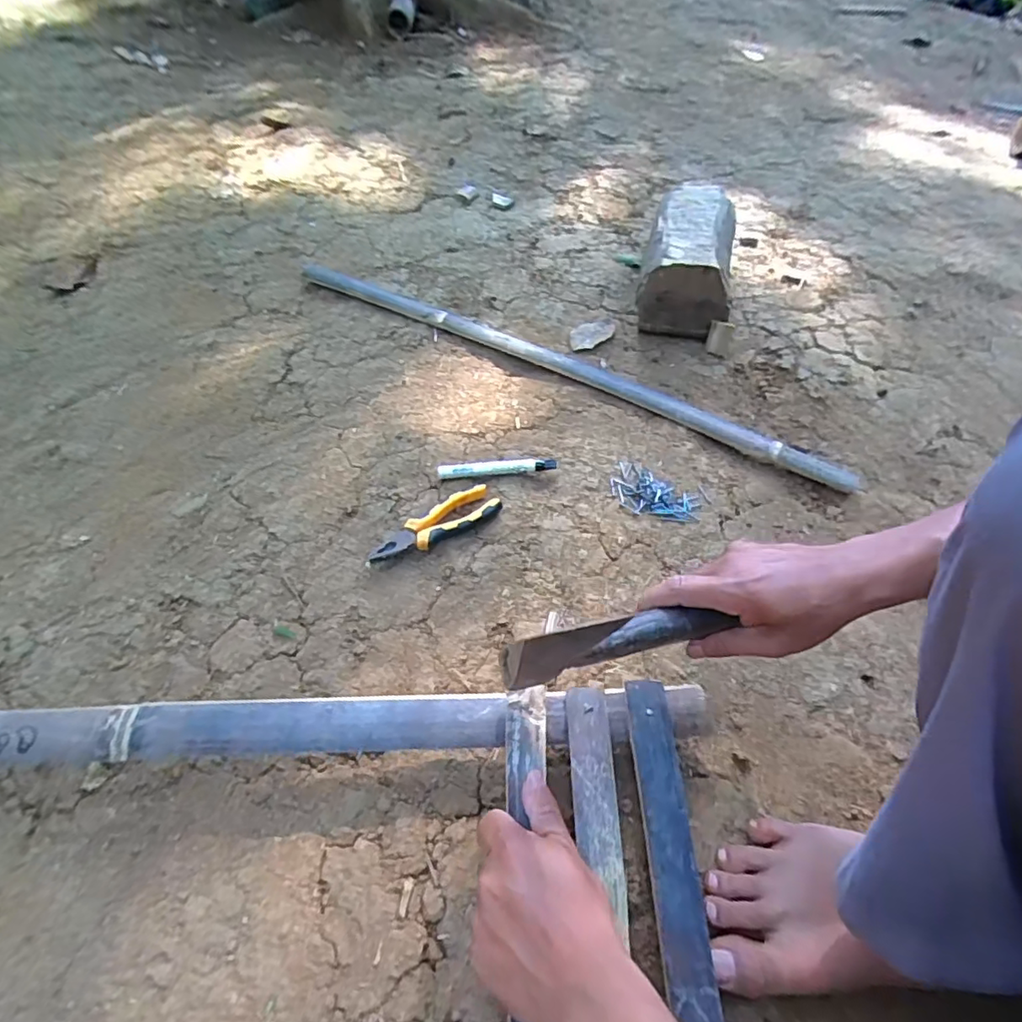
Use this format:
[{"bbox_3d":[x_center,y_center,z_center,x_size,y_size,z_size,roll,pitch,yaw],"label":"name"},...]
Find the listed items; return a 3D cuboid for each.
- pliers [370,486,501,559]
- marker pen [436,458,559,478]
[{"bbox_3d":[-0.085,0.018,0.638,0.151,0.022,0.044,-30,57,-22],"label":"pliers"},{"bbox_3d":[-0.017,-0.052,0.695,0.143,0.019,0.018,-2,51,-1],"label":"marker pen"}]

